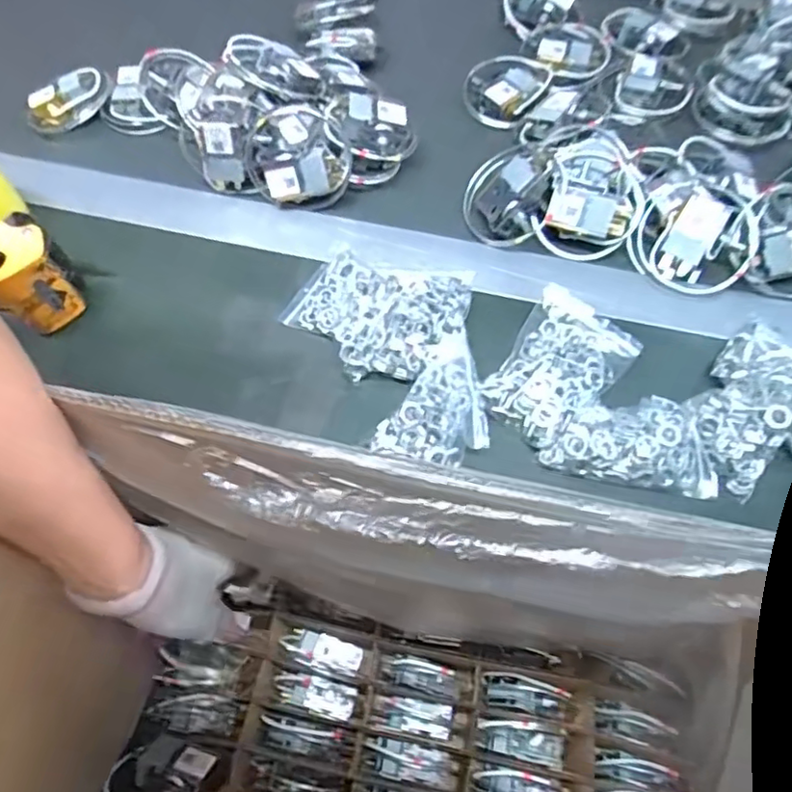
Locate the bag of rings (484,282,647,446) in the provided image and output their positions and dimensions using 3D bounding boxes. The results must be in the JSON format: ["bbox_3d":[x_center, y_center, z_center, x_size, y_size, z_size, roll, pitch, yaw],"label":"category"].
[{"bbox_3d":[0.110,-0.025,0.427,0.077,0.024,0.118,38,68,18],"label":"bag of rings"}]

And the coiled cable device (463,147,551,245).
[{"bbox_3d":[0.087,-0.160,0.488,0.067,0.042,0.072,0,62,0],"label":"coiled cable device"}]

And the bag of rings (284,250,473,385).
[{"bbox_3d":[-0.015,-0.062,0.445,0.126,0.027,0.098,12,63,6],"label":"bag of rings"}]

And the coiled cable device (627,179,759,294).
[{"bbox_3d":[0.232,-0.124,0.473,0.082,0.032,0.080,0,62,0],"label":"coiled cable device"}]

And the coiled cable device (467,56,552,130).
[{"bbox_3d":[0.102,-0.291,0.575,0.063,0.021,0.084,35,67,16],"label":"coiled cable device"}]

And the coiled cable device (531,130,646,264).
[{"bbox_3d":[0.160,-0.166,0.492,0.073,0.038,0.108,19,64,9],"label":"coiled cable device"}]

